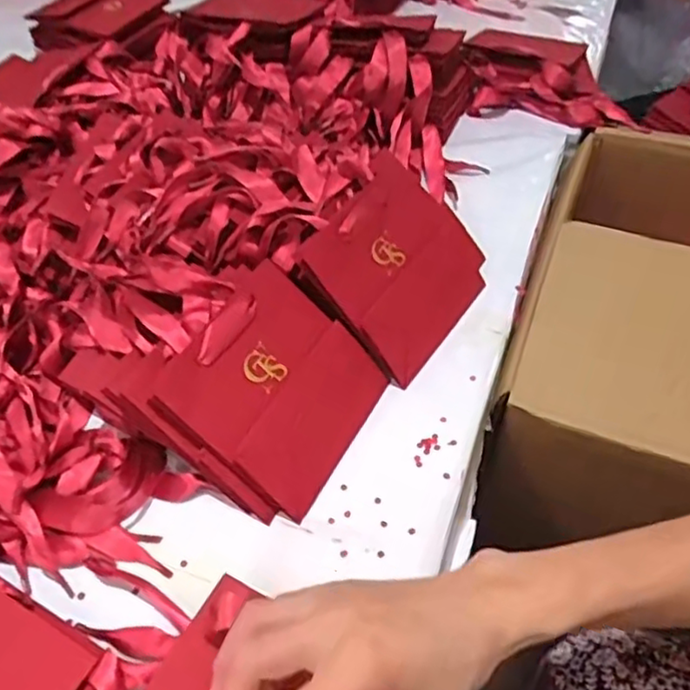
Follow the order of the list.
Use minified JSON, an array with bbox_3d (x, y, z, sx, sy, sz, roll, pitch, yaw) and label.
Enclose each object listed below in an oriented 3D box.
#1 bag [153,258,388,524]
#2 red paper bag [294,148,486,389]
[{"bbox_3d":[-0.045,0.028,0.479,0.137,0.008,0.137,46,55,-14],"label":"bag"},{"bbox_3d":[0.049,-0.071,0.554,0.138,0.016,0.161,50,57,-16],"label":"red paper bag"}]

